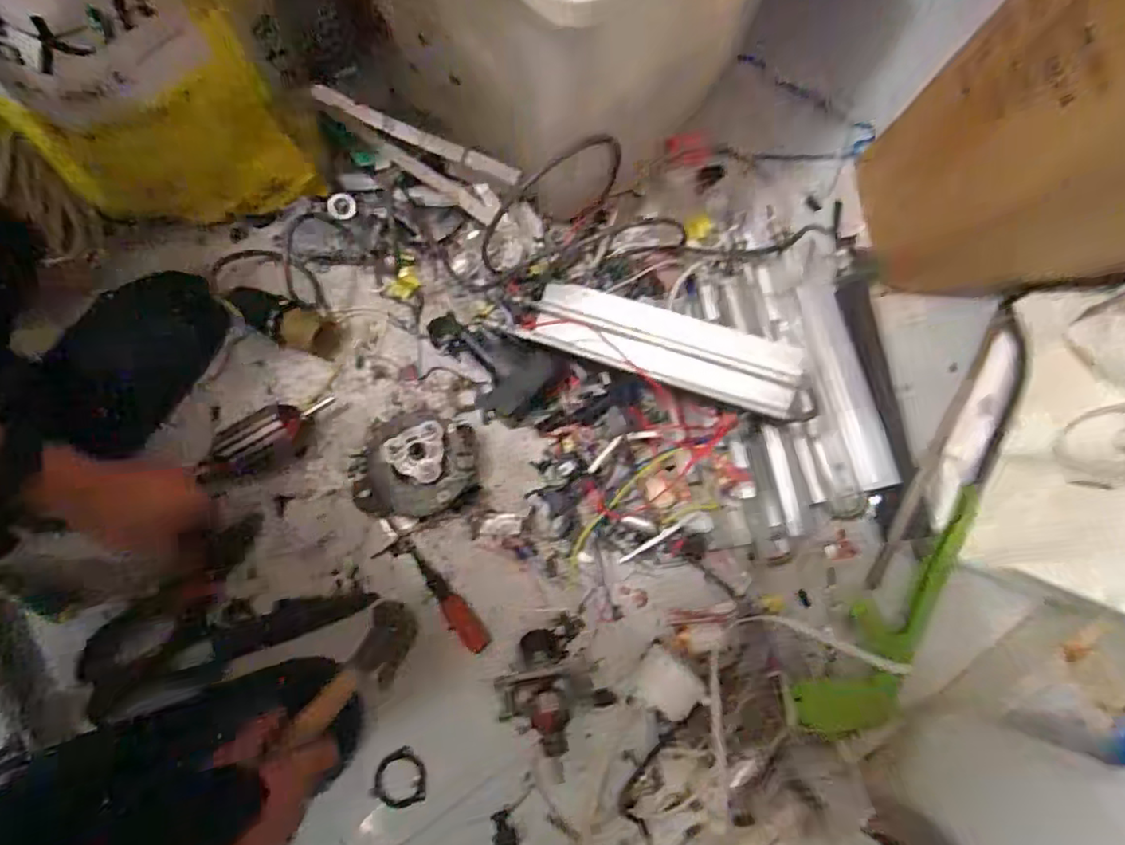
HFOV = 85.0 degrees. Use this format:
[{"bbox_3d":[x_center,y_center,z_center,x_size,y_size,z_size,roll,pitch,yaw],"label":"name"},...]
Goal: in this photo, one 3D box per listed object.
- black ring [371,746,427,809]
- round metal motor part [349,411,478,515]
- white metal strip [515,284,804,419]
[{"bbox_3d":[-0.143,0.321,0.554,0.047,0.005,0.047,0,76,-1],"label":"black ring"},{"bbox_3d":[-0.146,0.035,0.593,0.121,0.058,0.103,-6,76,-3],"label":"round metal motor part"},{"bbox_3d":[0.094,-0.075,0.595,0.259,0.031,0.061,19,76,16],"label":"white metal strip"}]

